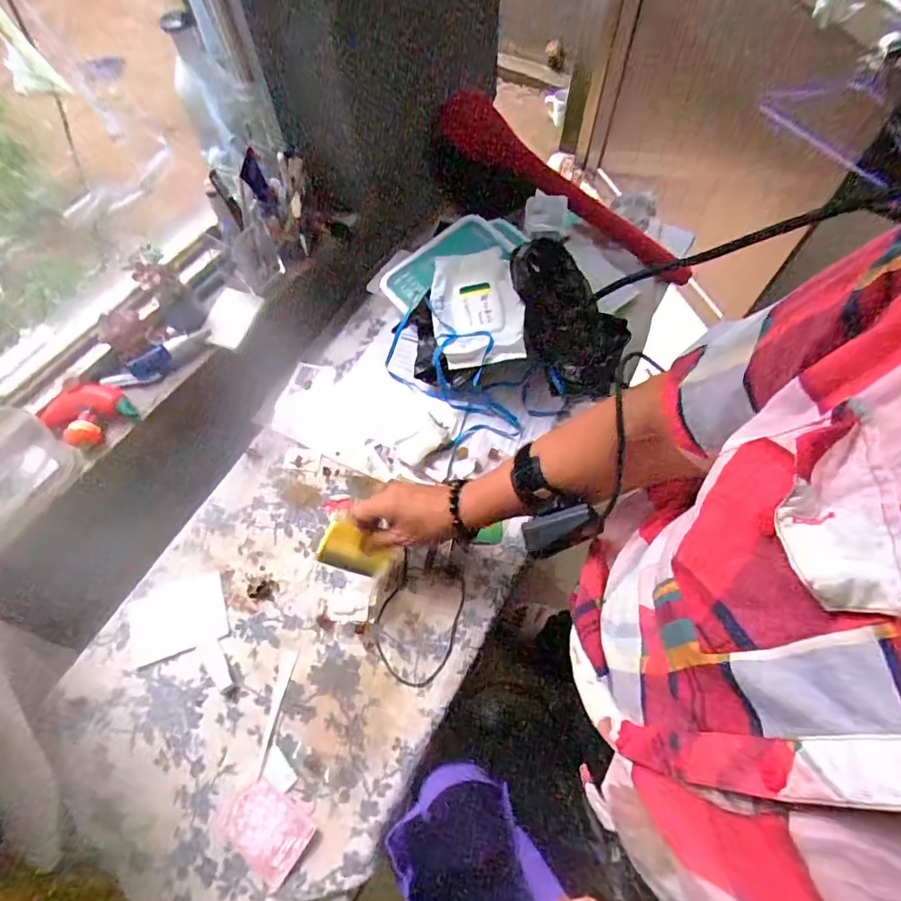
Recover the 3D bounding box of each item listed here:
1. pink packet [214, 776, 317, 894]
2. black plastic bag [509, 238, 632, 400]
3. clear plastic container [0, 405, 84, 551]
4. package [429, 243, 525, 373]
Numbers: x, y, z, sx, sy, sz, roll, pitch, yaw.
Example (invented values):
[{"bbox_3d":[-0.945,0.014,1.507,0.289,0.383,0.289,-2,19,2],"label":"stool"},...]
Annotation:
[{"bbox_3d":[-0.185,0.375,0.518,0.088,0.006,0.062,31,69,15],"label":"pink packet"},{"bbox_3d":[0.155,-0.175,0.698,0.175,0.123,0.129,31,69,16],"label":"black plastic bag"},{"bbox_3d":[-0.542,0.029,0.620,0.109,0.064,0.146,29,70,13],"label":"clear plastic container"},{"bbox_3d":[0.035,-0.195,0.701,0.112,0.027,0.180,-9,64,-2],"label":"package"}]

